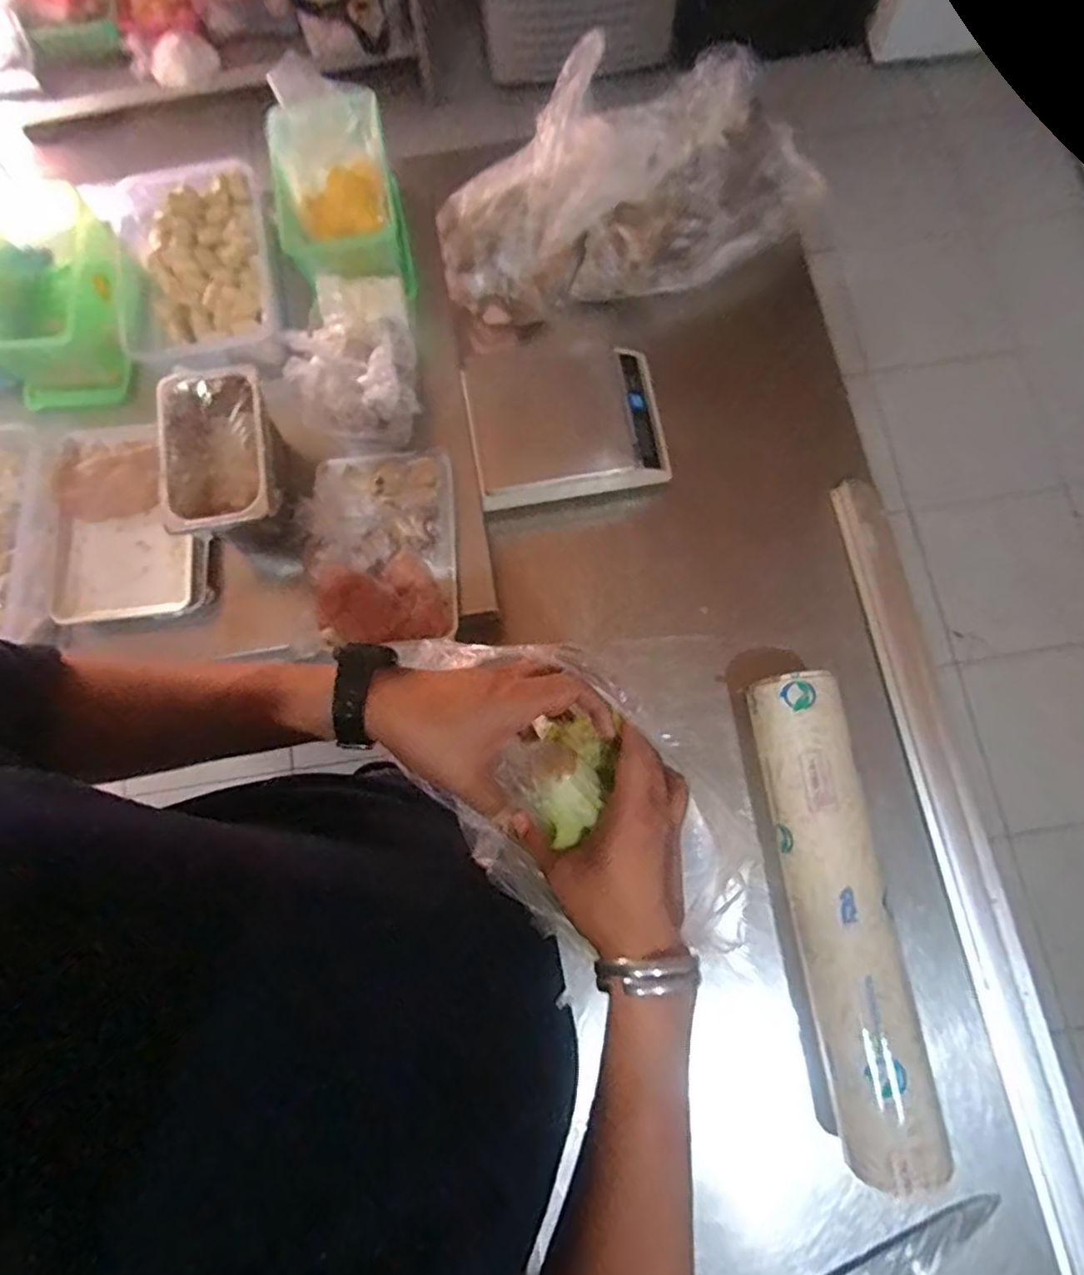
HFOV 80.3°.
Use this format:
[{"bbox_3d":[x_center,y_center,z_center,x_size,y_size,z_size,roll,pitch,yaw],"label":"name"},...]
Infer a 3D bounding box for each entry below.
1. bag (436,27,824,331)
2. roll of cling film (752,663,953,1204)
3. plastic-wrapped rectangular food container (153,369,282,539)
[{"bbox_3d":[0.104,-0.542,0.791,0.469,0.205,0.180,-18,78,-3],"label":"bag"},{"bbox_3d":[0.292,0.264,0.646,0.090,0.079,0.457,-7,77,0],"label":"roll of cling film"},{"bbox_3d":[-0.336,-0.195,0.660,0.112,0.039,0.190,-12,77,-1],"label":"plastic-wrapped rectangular food container"}]

